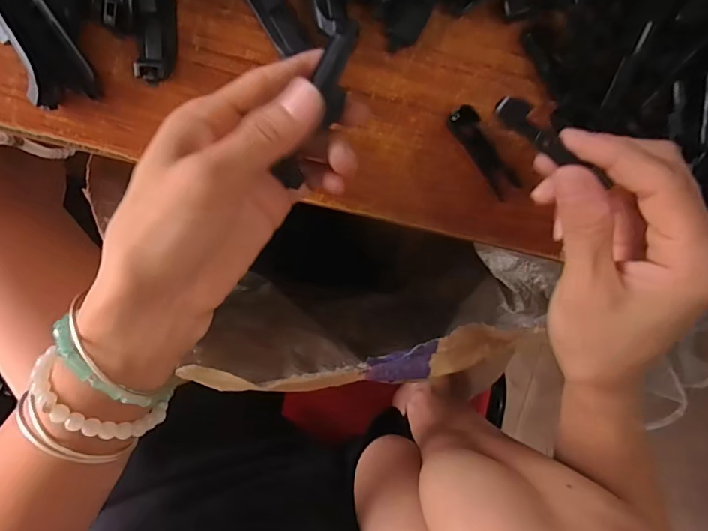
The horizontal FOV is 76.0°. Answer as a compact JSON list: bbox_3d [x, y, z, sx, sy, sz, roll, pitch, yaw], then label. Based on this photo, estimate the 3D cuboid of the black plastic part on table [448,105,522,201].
[{"bbox_3d":[0.072,-0.063,0.250,0.014,0.005,0.055,-37,99,2],"label":"black plastic part on table"}]

